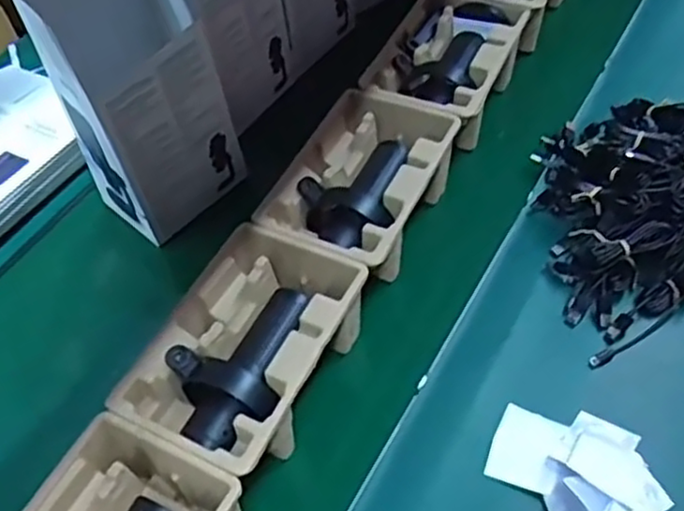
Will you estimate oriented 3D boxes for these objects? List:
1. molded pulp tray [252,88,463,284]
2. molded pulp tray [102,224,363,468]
[{"bbox_3d":[0.022,-0.066,0.779,0.150,0.097,0.230,20,58,18],"label":"molded pulp tray"},{"bbox_3d":[-0.085,0.091,0.663,0.148,0.094,0.227,20,58,19],"label":"molded pulp tray"}]

